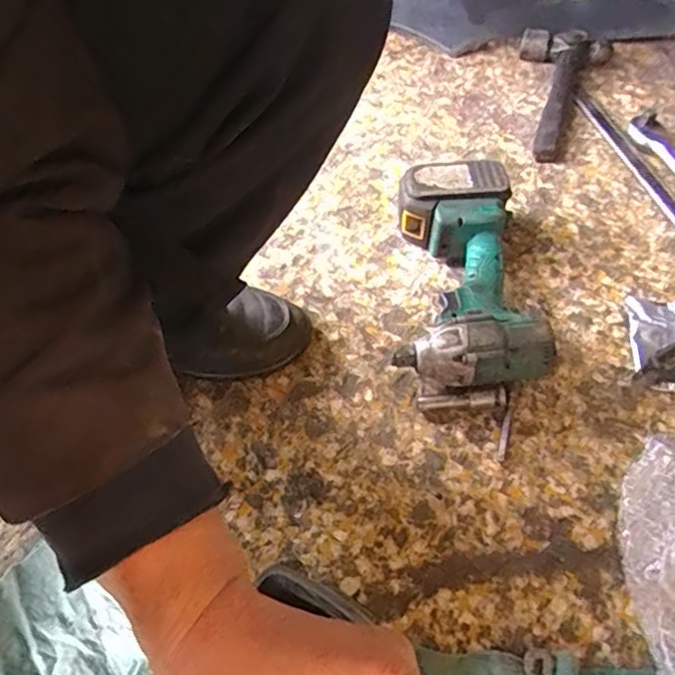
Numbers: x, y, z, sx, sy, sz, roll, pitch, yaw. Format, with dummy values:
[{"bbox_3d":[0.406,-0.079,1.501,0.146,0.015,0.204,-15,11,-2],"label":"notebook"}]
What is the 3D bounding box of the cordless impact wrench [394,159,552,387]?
[{"bbox_3d":[0.118,-0.064,0.582,0.124,0.076,0.241,-4,55,-1],"label":"cordless impact wrench"}]

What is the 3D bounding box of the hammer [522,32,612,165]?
[{"bbox_3d":[0.279,-0.336,0.774,0.112,0.048,0.246,21,58,15],"label":"hammer"}]

